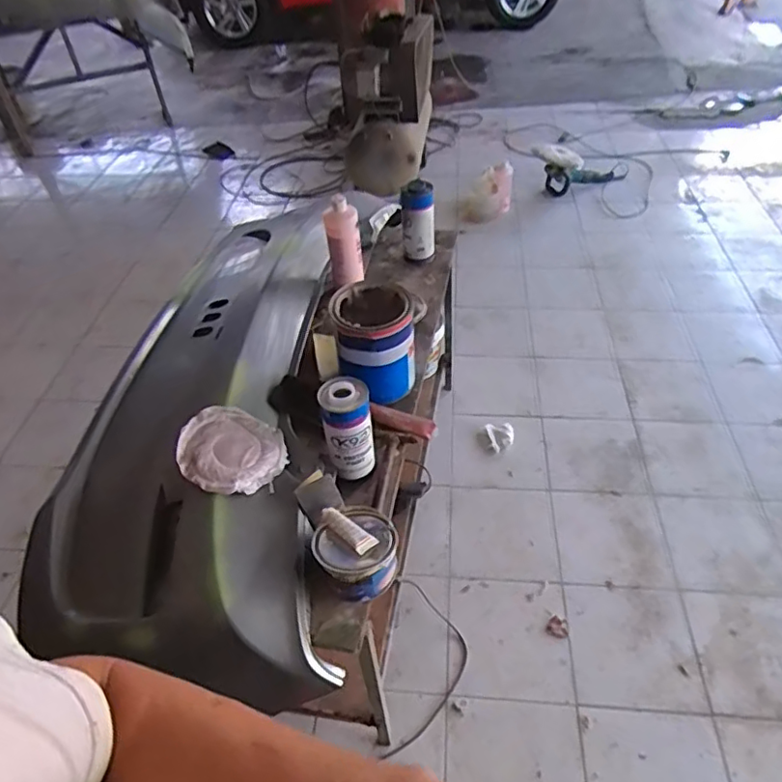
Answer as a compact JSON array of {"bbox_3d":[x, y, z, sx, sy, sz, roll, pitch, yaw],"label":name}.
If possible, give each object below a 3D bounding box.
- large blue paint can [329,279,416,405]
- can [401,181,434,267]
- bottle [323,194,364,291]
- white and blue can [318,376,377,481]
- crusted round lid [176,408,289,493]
[{"bbox_3d":[-0.032,-0.098,1.218,0.157,0.193,0.173,-6,45,-2],"label":"large blue paint can"},{"bbox_3d":[0.070,-0.430,1.545,0.084,0.213,0.076,1,45,4],"label":"can"},{"bbox_3d":[-0.112,-0.354,1.428,0.078,0.231,0.075,-6,45,-2],"label":"bottle"},{"bbox_3d":[-0.074,0.069,1.050,0.080,0.199,0.082,-2,45,2],"label":"white and blue can"},{"bbox_3d":[-0.272,0.102,1.009,0.169,0.022,0.164,13,52,-16],"label":"crusted round lid"}]

